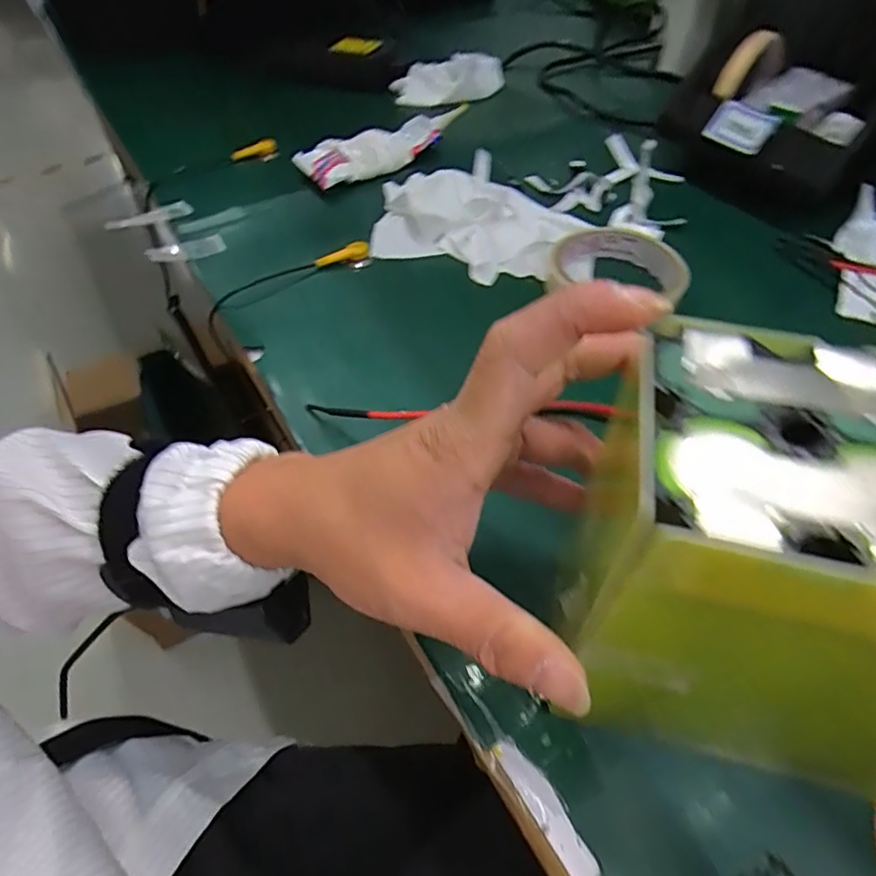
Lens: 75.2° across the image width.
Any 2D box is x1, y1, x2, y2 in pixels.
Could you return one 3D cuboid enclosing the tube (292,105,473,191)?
[{"bbox_3d":[-0.038,-0.265,0.510,0.181,0.016,0.049,-31,72,-22],"label":"tube"}]

